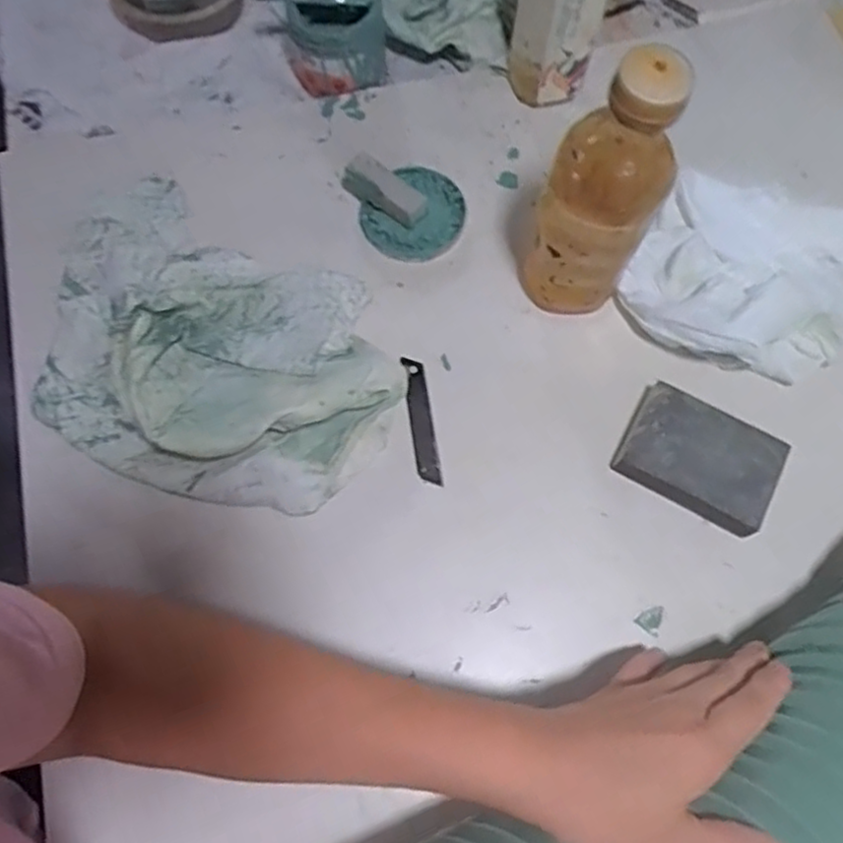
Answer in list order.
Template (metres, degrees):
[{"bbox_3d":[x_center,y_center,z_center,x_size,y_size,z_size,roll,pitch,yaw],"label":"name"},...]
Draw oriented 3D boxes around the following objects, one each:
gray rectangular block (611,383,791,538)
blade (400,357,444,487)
[{"bbox_3d":[0.193,0.027,0.487,0.101,0.027,0.075,28,70,11],"label":"gray rectangular block"},{"bbox_3d":[0.000,-0.001,0.509,0.017,0.007,0.098,-9,68,-3],"label":"blade"}]

